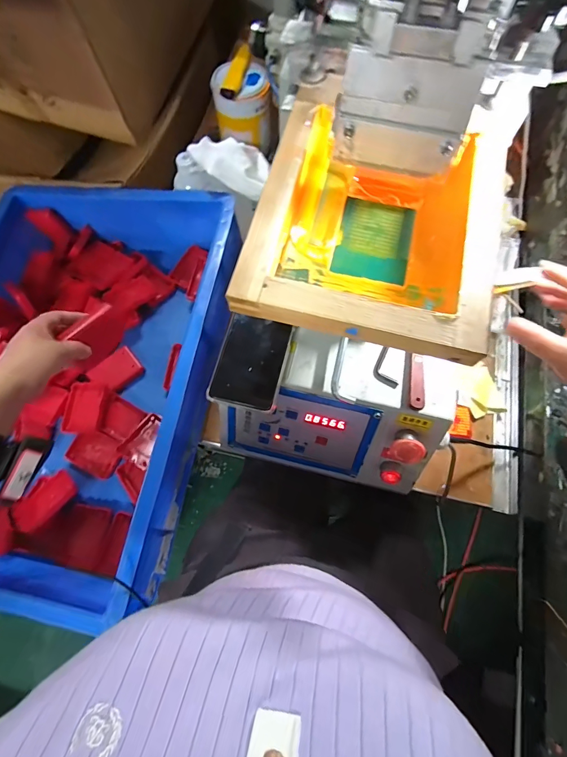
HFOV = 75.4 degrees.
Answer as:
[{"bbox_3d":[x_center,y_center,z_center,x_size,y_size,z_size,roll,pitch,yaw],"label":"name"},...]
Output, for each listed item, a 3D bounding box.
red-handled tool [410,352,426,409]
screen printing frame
[{"bbox_3d":[0.152,0.003,0.413,0.017,0.008,0.066,8,71,4],"label":"red-handled tool"},{"bbox_3d":[0.086,-0.153,0.326,0.203,0.030,0.264,16,72,7],"label":"screen printing frame"}]

